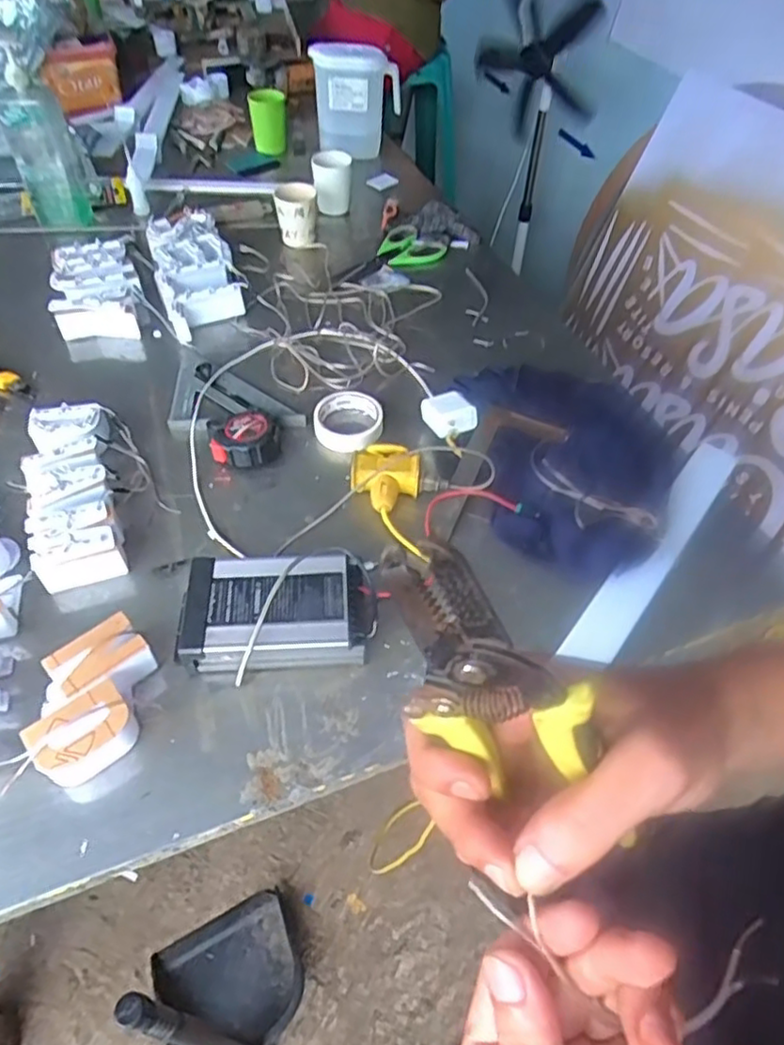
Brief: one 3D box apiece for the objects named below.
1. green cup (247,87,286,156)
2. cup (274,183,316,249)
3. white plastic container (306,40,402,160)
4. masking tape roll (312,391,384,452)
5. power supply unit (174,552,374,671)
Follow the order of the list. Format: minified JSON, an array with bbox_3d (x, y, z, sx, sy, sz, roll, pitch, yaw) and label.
[{"bbox_3d":[-0.281,-0.916,1.521,0.083,0.103,0.072,-5,51,-8],"label":"green cup"},{"bbox_3d":[-0.174,-0.556,1.217,0.073,0.102,0.063,0,51,-4],"label":"cup"},{"bbox_3d":[-0.080,-0.941,1.493,0.195,0.191,0.131,2,54,0],"label":"white plastic container"},{"bbox_3d":[-0.058,-0.134,0.889,0.092,0.031,0.086,2,51,-2],"label":"masking tape roll"},{"bbox_3d":[-0.113,0.093,0.675,0.187,0.049,0.125,1,50,-2],"label":"power supply unit"}]

